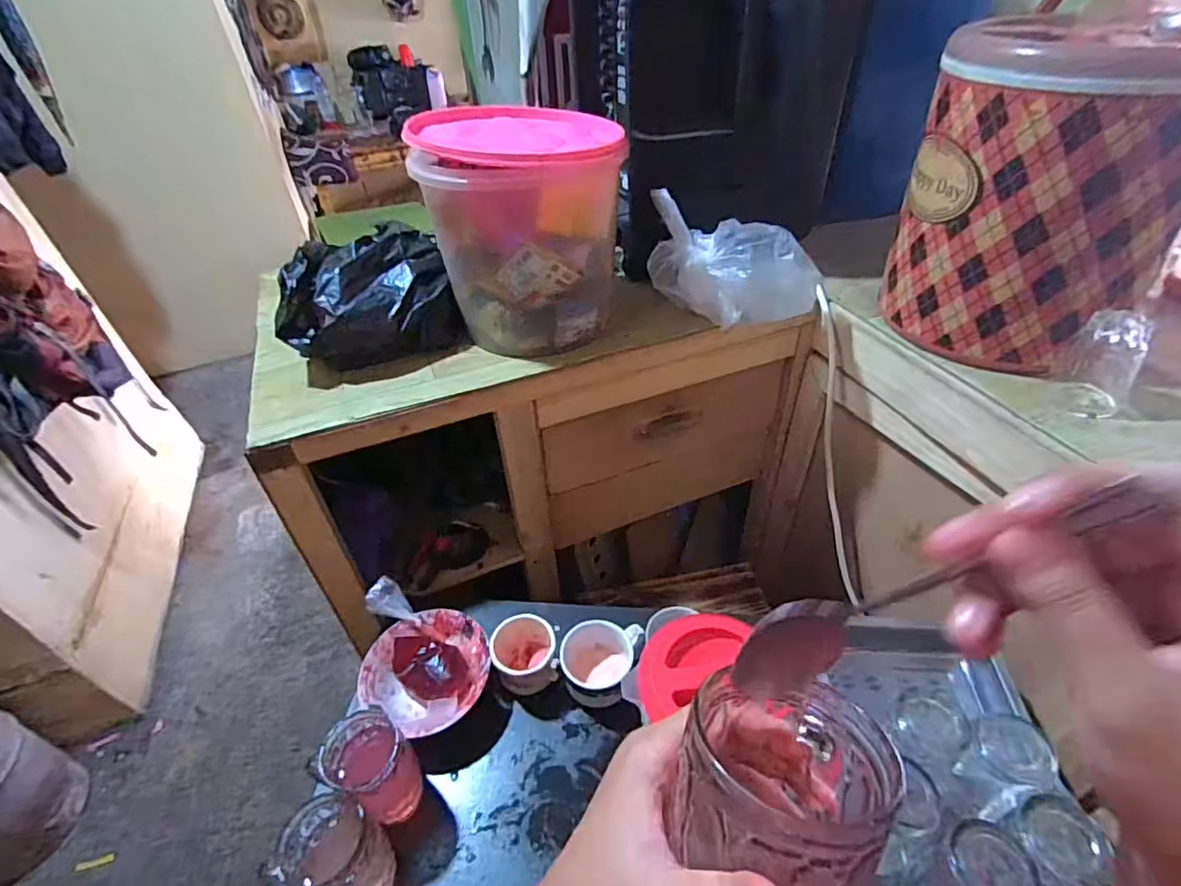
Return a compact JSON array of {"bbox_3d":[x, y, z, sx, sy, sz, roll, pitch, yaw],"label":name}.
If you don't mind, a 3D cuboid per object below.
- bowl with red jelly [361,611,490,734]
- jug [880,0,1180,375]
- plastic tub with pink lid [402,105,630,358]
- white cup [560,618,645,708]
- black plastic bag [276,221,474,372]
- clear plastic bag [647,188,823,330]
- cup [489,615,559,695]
[{"bbox_3d":[-0.195,0.278,0.702,0.145,0.055,0.138,-3,42,3],"label":"bowl with red jelly"},{"bbox_3d":[0.480,-0.270,0.628,0.187,0.324,0.218,-5,42,0],"label":"jug"},{"bbox_3d":[-0.081,-0.280,0.742,0.223,0.239,0.219,-9,42,-3],"label":"plastic tub with pink lid"},{"bbox_3d":[0.014,0.268,0.696,0.089,0.083,0.086,-3,42,3],"label":"white cup"},{"bbox_3d":[-0.291,-0.190,0.754,0.217,0.114,0.157,-15,43,-10],"label":"black plastic bag"},{"bbox_3d":[0.184,-0.224,0.745,0.221,0.128,0.103,7,43,13],"label":"clear plastic bag"},{"bbox_3d":[-0.082,0.260,0.707,0.079,0.069,0.096,-28,47,-23],"label":"cup"}]

